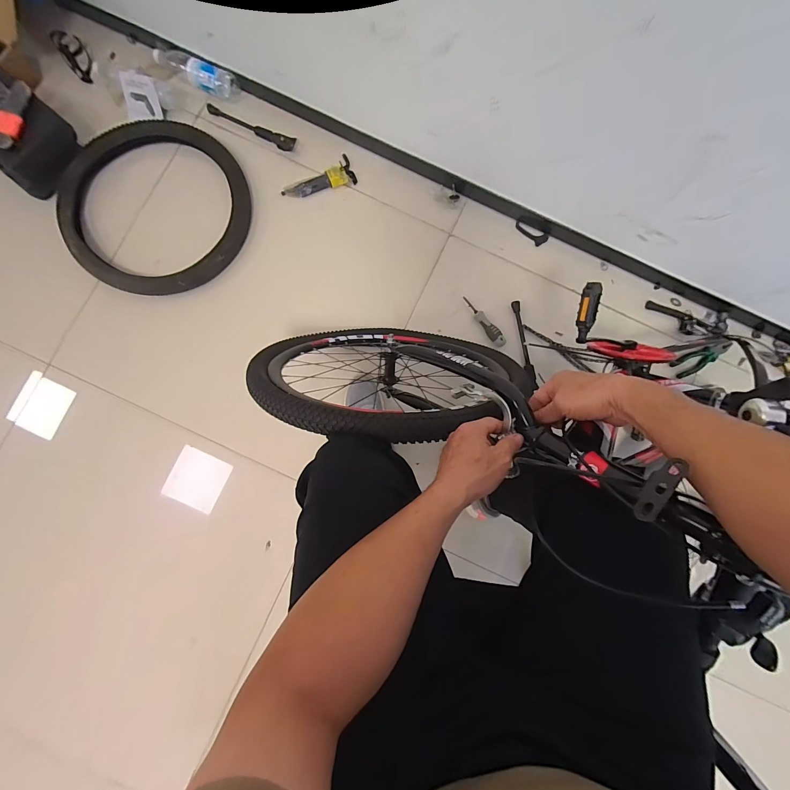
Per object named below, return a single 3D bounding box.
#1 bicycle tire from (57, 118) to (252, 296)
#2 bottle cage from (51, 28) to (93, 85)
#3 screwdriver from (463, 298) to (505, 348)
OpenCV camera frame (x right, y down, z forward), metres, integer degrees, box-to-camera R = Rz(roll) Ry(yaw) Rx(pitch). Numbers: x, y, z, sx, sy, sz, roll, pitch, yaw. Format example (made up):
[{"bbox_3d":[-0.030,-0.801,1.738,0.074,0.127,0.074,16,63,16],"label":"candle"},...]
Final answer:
[{"bbox_3d":[-0.624,-0.505,0.878,0.470,0.064,0.476,7,85,-1],"label":"bicycle tire"},{"bbox_3d":[-0.848,-0.904,0.889,0.068,0.056,0.125,-35,87,-4],"label":"bottle cage"},{"bbox_3d":[0.244,-0.202,0.919,0.034,0.026,0.166,-31,87,-4],"label":"screwdriver"}]

